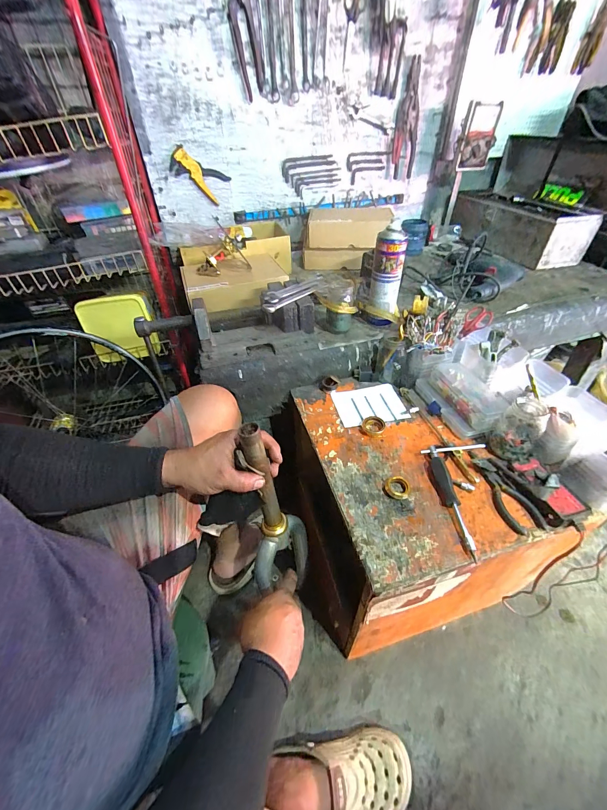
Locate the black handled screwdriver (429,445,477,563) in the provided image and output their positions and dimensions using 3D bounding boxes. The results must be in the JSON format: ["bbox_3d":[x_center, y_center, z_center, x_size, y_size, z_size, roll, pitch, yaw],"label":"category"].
[{"bbox_3d":[0.227,0.142,0.490,0.023,0.022,0.179,-2,42,1],"label":"black handled screwdriver"}]

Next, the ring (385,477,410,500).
[{"bbox_3d":[0.151,0.134,0.510,0.038,0.014,0.036,-1,42,1],"label":"ring"}]

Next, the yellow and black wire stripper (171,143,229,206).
[{"bbox_3d":[-0.322,-0.707,0.976,0.162,0.085,0.026,19,31,-33],"label":"yellow and black wire stripper"}]

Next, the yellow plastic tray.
[{"bbox_3d":[-0.562,-0.228,0.966,0.195,0.190,0.028,-12,26,-2],"label":"yellow plastic tray"}]

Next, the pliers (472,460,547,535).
[{"bbox_3d":[0.315,0.139,0.501,0.047,0.017,0.129,-11,43,-10],"label":"pliers"}]

